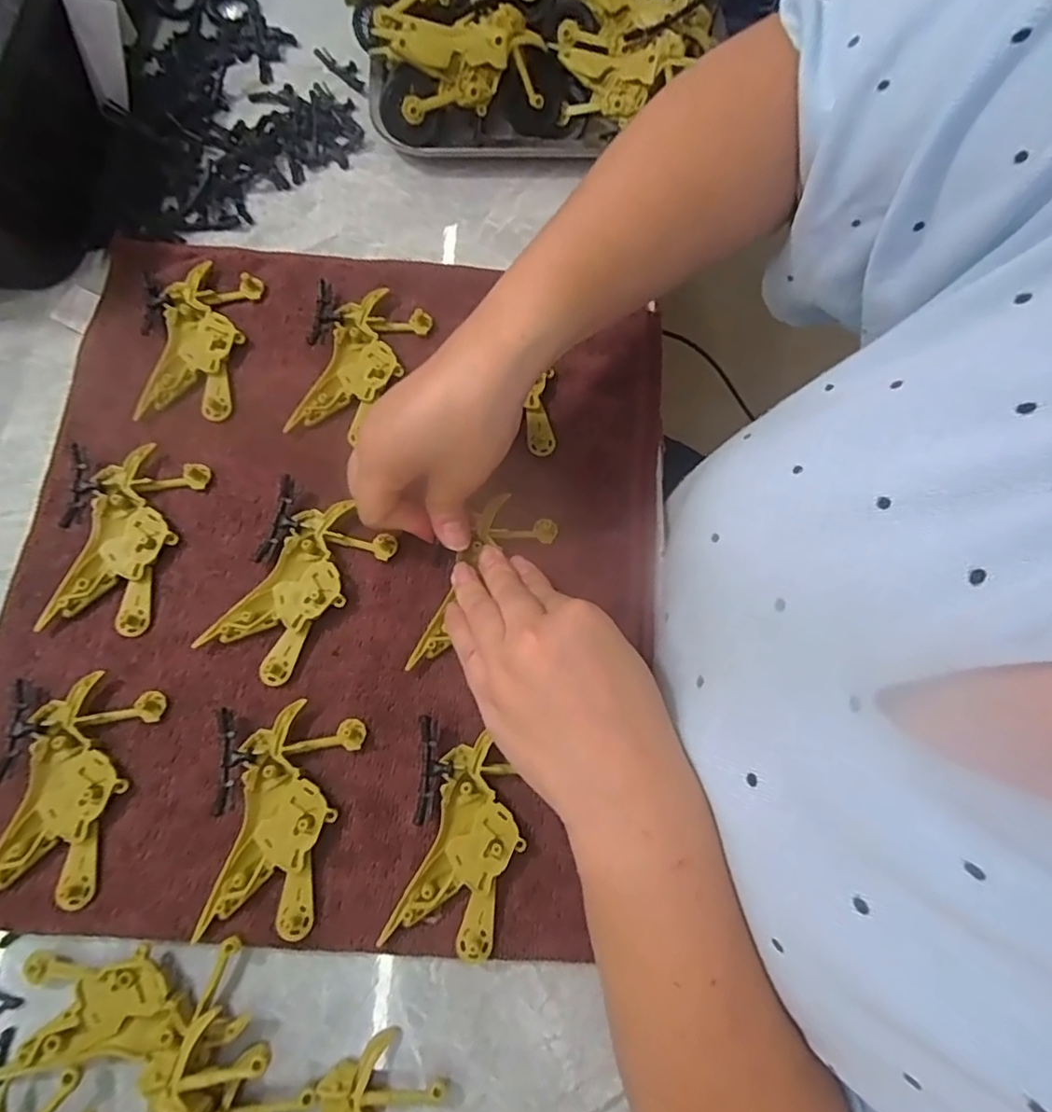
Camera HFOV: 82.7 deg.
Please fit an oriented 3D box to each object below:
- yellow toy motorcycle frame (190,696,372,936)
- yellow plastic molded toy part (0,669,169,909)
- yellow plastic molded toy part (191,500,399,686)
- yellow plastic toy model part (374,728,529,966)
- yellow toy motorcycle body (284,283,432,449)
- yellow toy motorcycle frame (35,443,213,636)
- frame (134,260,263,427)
[{"bbox_3d":[-0.115,0.124,0.287,0.050,0.011,0.097,12,73,1],"label":"yellow toy motorcycle frame"},{"bbox_3d":[-0.215,0.110,0.285,0.049,0.012,0.098,13,73,1],"label":"yellow plastic molded toy part"},{"bbox_3d":[-0.120,0.017,0.320,0.050,0.008,0.098,36,75,8],"label":"yellow plastic molded toy part"},{"bbox_3d":[-0.028,0.141,0.288,0.046,0.010,0.097,18,74,3],"label":"yellow plastic toy model part"},{"bbox_3d":[-0.101,-0.113,0.360,0.048,0.011,0.101,23,74,5],"label":"yellow toy motorcycle body"},{"bbox_3d":[-0.214,-0.009,0.322,0.050,0.011,0.100,14,73,2],"label":"yellow toy motorcycle frame"},{"bbox_3d":[-0.194,-0.127,0.358,0.048,0.012,0.101,6,73,0],"label":"frame"}]

